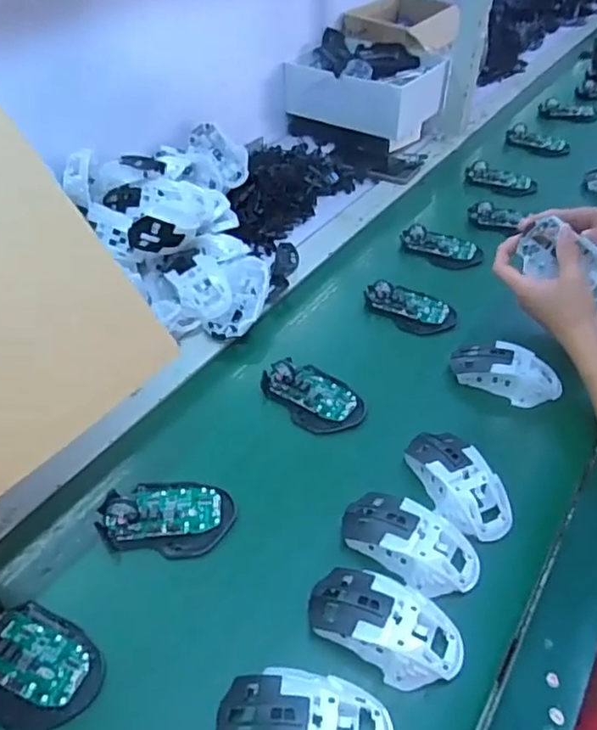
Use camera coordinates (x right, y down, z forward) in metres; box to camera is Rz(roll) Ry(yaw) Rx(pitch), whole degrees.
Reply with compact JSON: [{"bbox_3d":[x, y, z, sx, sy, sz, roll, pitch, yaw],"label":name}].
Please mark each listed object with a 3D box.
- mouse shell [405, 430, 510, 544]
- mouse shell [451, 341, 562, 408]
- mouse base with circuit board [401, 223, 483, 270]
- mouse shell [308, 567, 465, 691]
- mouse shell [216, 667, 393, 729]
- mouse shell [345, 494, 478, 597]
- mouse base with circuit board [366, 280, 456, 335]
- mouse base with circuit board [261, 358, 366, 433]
[{"bbox_3d":[0.150,0.107,0.554,0.064,0.037,0.118,-14,46,-14],"label":"mouse shell"},{"bbox_3d":[0.231,0.004,0.659,0.120,0.036,0.066,23,48,22],"label":"mouse shell"},{"bbox_3d":[0.206,-0.174,0.858,0.114,0.030,0.061,21,48,21],"label":"mouse base with circuit board"},{"bbox_3d":[0.067,0.198,0.456,0.121,0.036,0.064,24,49,23],"label":"mouse shell"},{"bbox_3d":[0.004,0.246,0.405,0.117,0.037,0.063,8,45,8],"label":"mouse shell"},{"bbox_3d":[0.096,0.148,0.508,0.117,0.036,0.060,28,51,26],"label":"mouse shell"},{"bbox_3d":[0.140,-0.076,0.760,0.117,0.028,0.065,27,50,25],"label":"mouse base with circuit board"},{"bbox_3d":[0.017,0.033,0.648,0.116,0.026,0.070,33,53,29],"label":"mouse base with circuit board"}]

